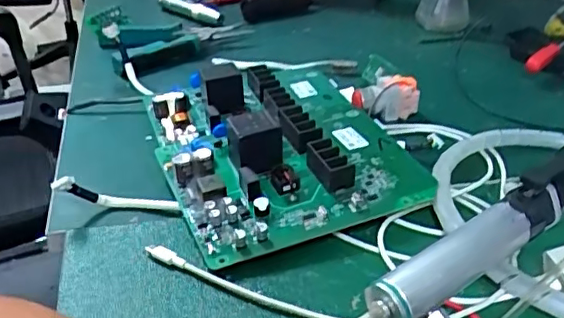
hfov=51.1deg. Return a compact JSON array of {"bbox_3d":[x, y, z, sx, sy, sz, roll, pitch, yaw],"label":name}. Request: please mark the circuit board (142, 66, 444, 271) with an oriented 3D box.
[{"bbox_3d":[-0.009,-0.028,0.520,0.198,0.052,0.273,-11,33,-19],"label":"circuit board"}]

